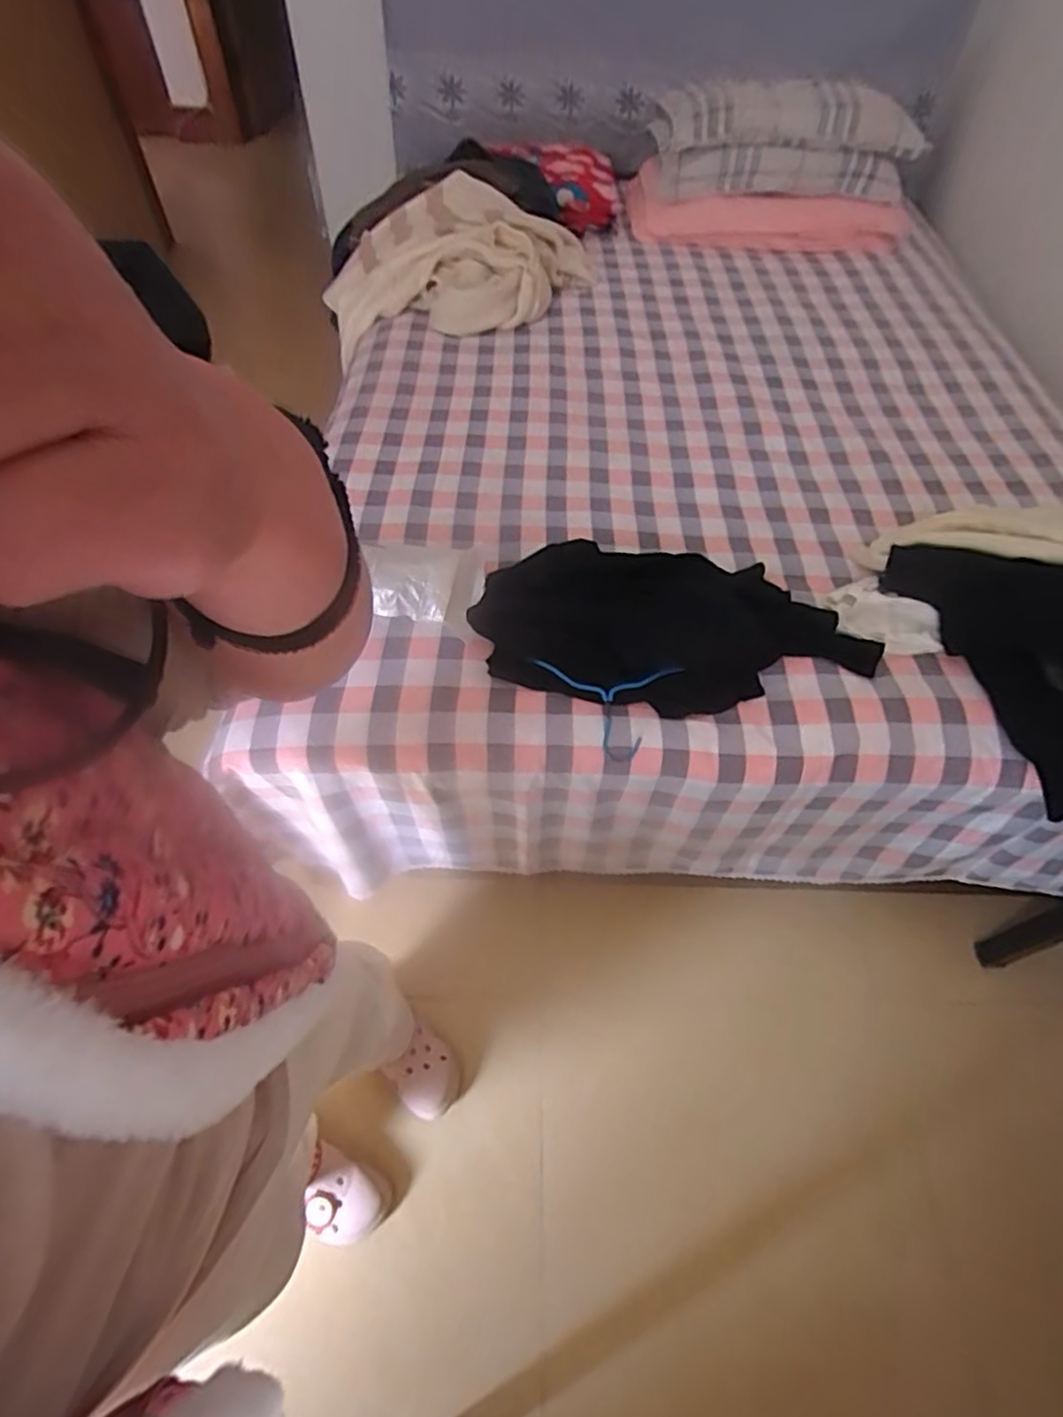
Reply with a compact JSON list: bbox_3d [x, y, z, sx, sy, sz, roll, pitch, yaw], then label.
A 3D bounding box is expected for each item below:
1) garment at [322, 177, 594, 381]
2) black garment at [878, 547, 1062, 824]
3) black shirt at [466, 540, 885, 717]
[{"bbox_3d":[-0.148,-1.032,1.512,0.586,0.147,0.431,-14,57,-11],"label":"garment"},{"bbox_3d":[0.713,-0.097,0.920,0.211,0.199,0.423,-20,64,-18],"label":"black garment"},{"bbox_3d":[0.195,-0.123,0.941,0.536,0.075,0.272,-11,56,-9],"label":"black shirt"}]

